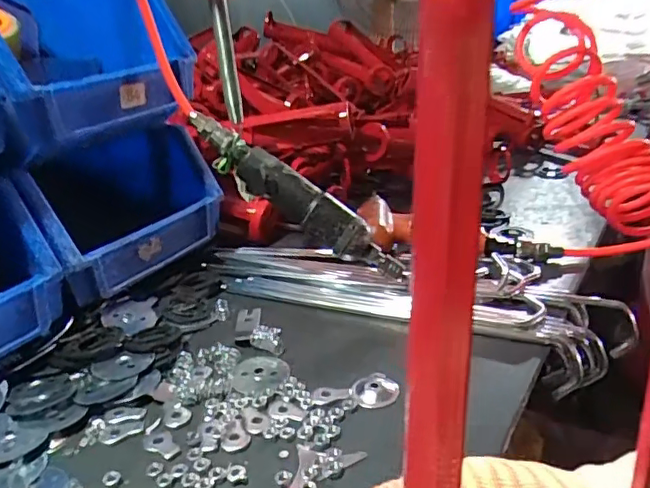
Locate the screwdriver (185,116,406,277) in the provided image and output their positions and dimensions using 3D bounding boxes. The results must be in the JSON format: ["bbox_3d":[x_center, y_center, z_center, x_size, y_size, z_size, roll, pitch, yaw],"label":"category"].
[{"bbox_3d":[-0.030,-0.043,0.518,0.236,0.038,0.034,37,31,4],"label":"screwdriver"}]

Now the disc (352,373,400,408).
[{"bbox_3d":[0.037,0.106,0.409,0.035,0.004,0.035,0,24,0],"label":"disc"}]

